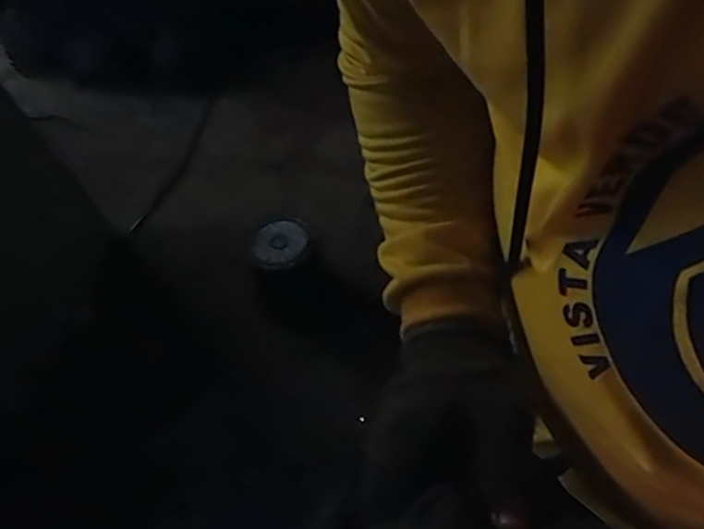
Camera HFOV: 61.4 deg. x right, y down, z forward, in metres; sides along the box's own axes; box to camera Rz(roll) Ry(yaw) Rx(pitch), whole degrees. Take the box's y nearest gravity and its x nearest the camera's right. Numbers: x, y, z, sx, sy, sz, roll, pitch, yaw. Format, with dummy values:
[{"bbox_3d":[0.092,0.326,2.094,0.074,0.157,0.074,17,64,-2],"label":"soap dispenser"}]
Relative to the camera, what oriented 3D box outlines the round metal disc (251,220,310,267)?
[{"bbox_3d":[-0.163,-0.049,1.315,0.107,0.013,0.125,32,60,4],"label":"round metal disc"}]

